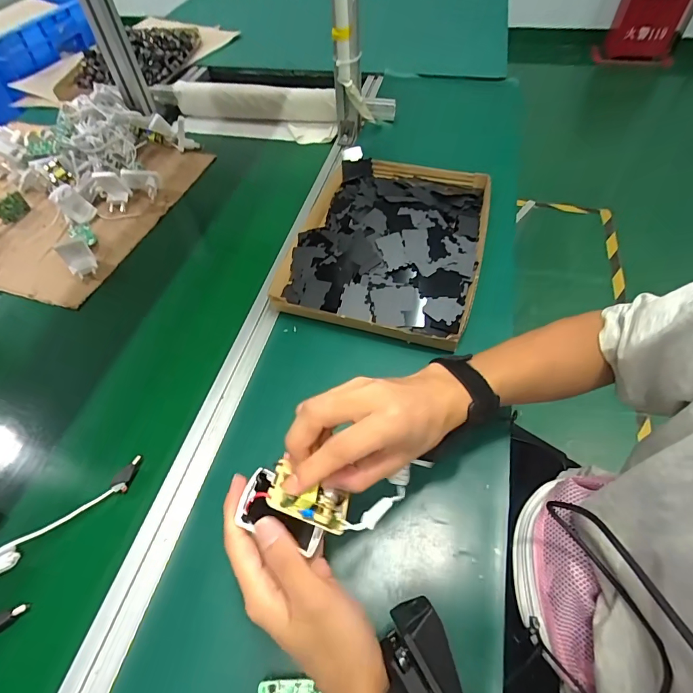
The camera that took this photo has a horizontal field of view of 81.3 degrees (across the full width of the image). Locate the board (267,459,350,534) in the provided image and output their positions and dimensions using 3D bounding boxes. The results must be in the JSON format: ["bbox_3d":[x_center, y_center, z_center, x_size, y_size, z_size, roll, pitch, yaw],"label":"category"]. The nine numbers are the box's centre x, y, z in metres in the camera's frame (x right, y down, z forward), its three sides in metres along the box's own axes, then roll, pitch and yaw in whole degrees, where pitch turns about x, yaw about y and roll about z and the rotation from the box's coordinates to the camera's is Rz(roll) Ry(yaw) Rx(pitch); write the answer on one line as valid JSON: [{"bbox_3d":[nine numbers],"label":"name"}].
[{"bbox_3d":[-0.022,0.097,0.262,0.052,0.021,0.031,26,57,-9],"label":"board"}]

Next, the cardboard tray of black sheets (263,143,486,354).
[{"bbox_3d":[0.060,-0.168,0.585,0.264,0.050,0.344,12,56,11],"label":"cardboard tray of black sheets"}]

